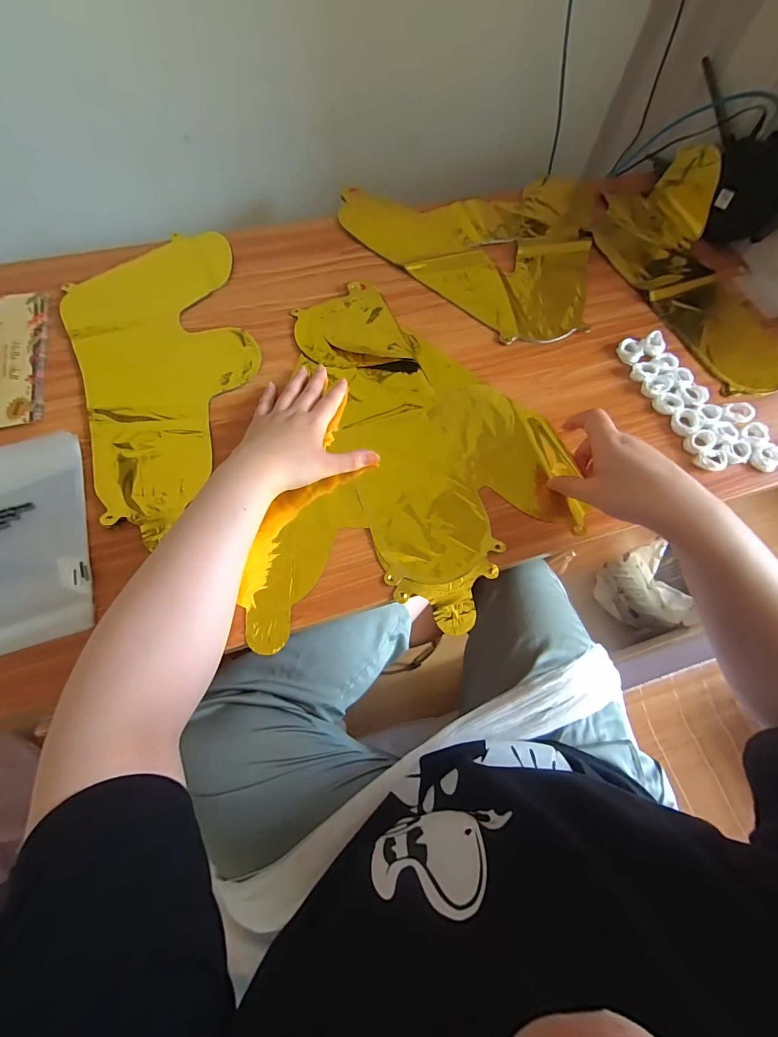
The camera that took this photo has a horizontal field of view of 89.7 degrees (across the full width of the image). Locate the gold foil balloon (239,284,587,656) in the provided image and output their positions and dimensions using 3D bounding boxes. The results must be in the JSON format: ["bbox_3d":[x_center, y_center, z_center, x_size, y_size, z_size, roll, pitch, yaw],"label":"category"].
[{"bbox_3d":[0.013,-0.090,0.440,0.331,0.029,0.408,-6,68,-5],"label":"gold foil balloon"}]

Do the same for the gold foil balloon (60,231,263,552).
[{"bbox_3d":[-0.253,-0.172,0.445,0.194,0.014,0.391,-17,70,-9],"label":"gold foil balloon"}]

